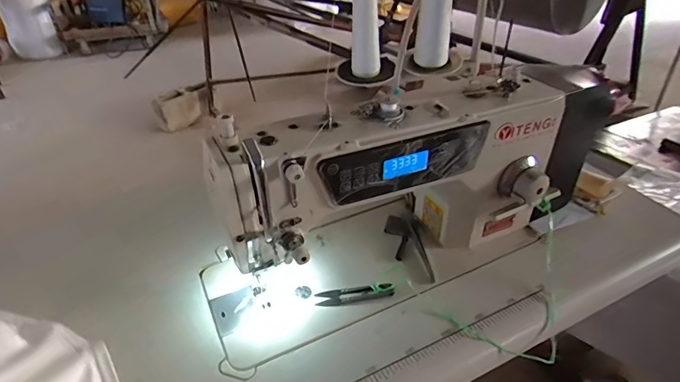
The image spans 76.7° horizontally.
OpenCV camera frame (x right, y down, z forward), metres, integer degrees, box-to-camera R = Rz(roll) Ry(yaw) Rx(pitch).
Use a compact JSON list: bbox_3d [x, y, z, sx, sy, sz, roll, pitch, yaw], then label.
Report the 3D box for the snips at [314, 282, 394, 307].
[{"bbox_3d":[0.019,0.128,0.537,0.094,0.014,0.022,-5,36,-4],"label":"snips"}]

